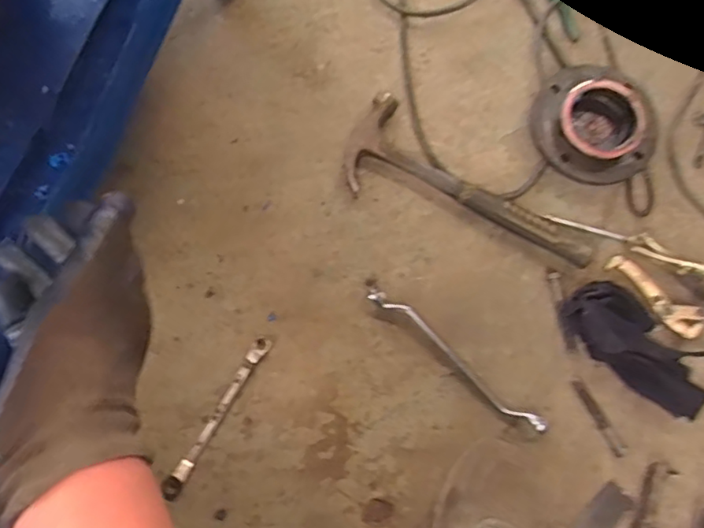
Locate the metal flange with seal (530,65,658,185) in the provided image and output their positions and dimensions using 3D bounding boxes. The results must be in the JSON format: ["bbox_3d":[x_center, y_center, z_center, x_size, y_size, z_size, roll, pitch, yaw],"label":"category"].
[{"bbox_3d":[0.302,-0.174,0.720,0.155,0.048,0.148,32,79,6],"label":"metal flange with seal"}]

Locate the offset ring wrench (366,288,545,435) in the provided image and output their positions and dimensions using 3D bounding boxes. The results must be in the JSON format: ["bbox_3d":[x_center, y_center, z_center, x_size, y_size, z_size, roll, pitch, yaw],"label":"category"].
[{"bbox_3d":[0.120,0.109,0.664,0.247,0.028,0.026,40,80,8],"label":"offset ring wrench"}]

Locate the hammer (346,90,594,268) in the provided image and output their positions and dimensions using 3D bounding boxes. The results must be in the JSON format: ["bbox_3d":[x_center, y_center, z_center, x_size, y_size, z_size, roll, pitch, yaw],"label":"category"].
[{"bbox_3d":[0.141,-0.086,0.701,0.311,0.036,0.120,29,79,6],"label":"hammer"}]

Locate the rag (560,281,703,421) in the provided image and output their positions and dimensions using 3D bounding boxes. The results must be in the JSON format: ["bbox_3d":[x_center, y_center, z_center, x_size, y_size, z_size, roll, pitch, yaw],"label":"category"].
[{"bbox_3d":[0.332,0.092,0.661,0.181,0.051,0.086,39,80,8],"label":"rag"}]

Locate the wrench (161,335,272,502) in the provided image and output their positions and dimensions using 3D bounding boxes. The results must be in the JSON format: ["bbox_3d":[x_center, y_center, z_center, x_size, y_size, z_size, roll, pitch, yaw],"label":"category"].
[{"bbox_3d":[-0.149,0.168,0.644,0.019,0.014,0.196,30,79,6],"label":"wrench"}]

